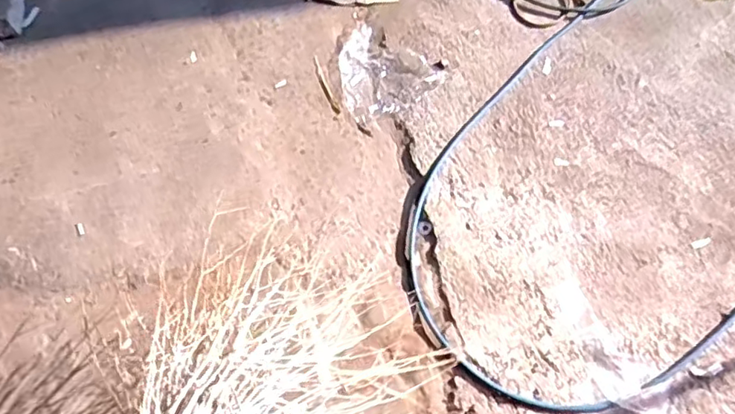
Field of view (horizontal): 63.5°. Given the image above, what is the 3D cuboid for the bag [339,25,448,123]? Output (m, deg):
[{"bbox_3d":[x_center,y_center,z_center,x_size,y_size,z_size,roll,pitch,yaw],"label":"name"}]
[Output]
[{"bbox_3d":[0.030,-0.428,1.883,0.310,0.023,0.321,-38,70,-17],"label":"bag"}]

